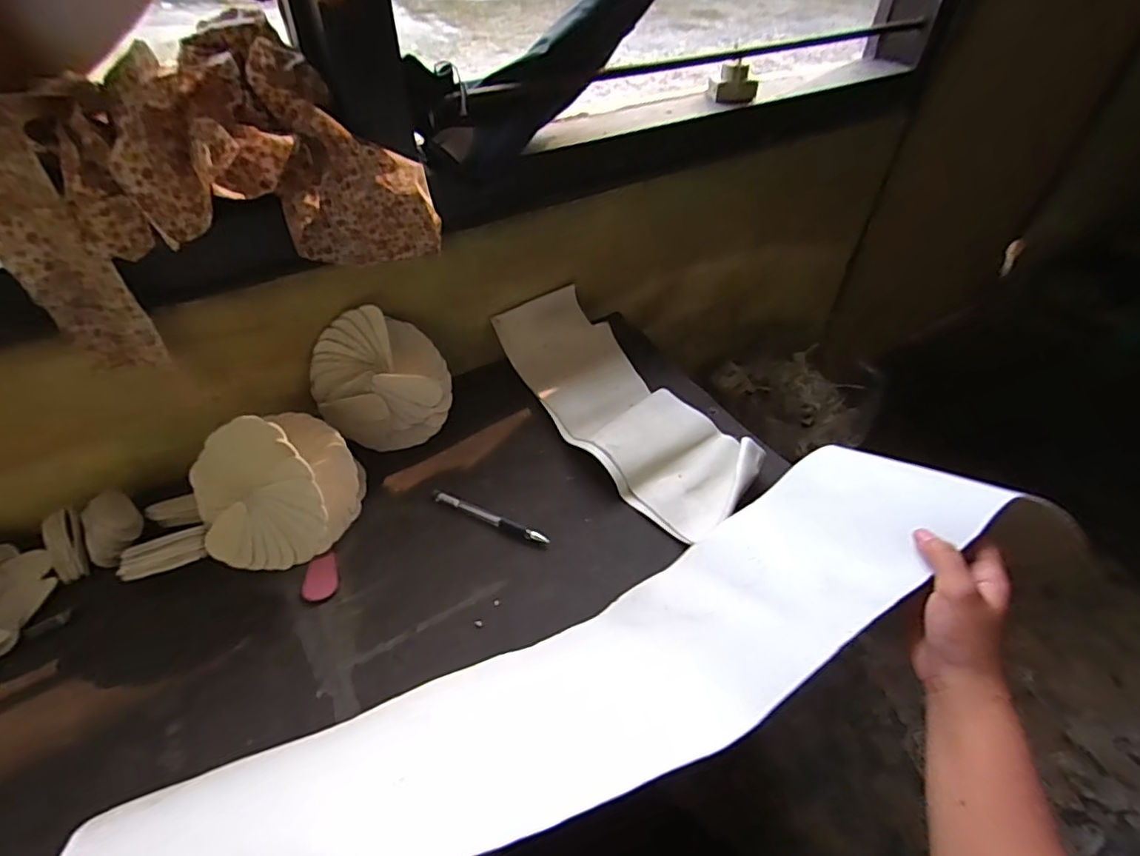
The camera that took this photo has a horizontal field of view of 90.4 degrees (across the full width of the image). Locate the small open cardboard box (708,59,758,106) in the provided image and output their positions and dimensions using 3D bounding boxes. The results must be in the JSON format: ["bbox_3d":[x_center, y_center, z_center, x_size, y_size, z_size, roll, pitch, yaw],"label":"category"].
[{"bbox_3d":[0.213,-0.448,0.735,0.063,0.044,0.018,-2,46,-4],"label":"small open cardboard box"}]

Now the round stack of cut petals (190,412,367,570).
[{"bbox_3d":[-0.263,0.053,0.513,0.142,0.112,0.119,-27,52,-25],"label":"round stack of cut petals"}]

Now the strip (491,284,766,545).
[{"bbox_3d":[0.058,-0.030,0.638,0.137,0.065,0.350,-25,51,-24],"label":"strip"}]

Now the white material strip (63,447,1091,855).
[{"bbox_3d":[0.024,0.165,0.396,0.633,0.105,0.144,-20,50,-18],"label":"white material strip"}]

